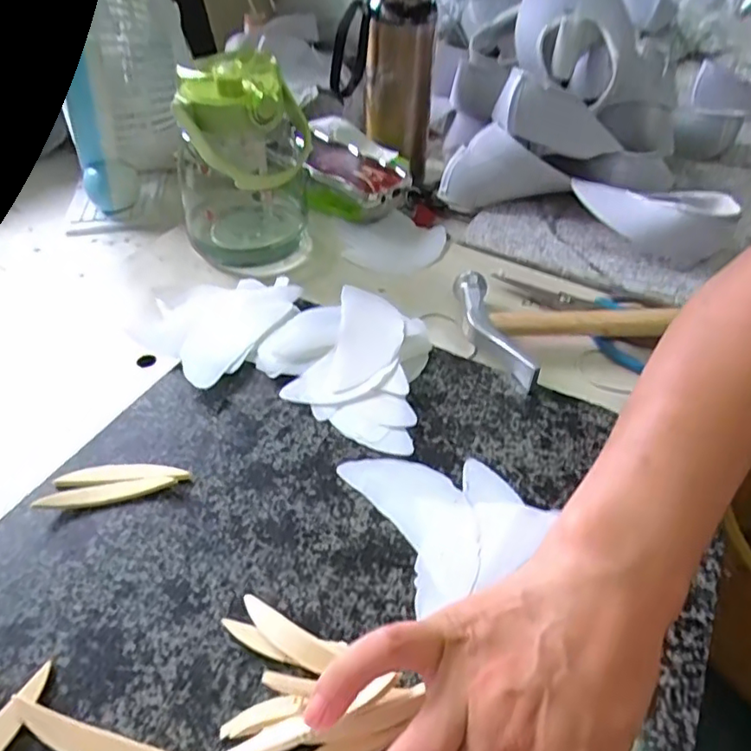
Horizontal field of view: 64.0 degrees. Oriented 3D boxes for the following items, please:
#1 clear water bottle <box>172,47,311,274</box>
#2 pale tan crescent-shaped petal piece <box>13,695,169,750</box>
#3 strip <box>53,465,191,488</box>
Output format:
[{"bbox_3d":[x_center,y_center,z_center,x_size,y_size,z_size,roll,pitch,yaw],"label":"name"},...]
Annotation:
[{"bbox_3d":[-0.120,-0.194,0.557,0.121,0.173,0.119,-5,45,-9],"label":"clear water bottle"},{"bbox_3d":[-0.127,0.166,0.272,0.082,0.010,0.014,13,46,9],"label":"pale tan crescent-shaped petal piece"},{"bbox_3d":[-0.160,0.064,0.379,0.082,0.009,0.014,-2,45,-5],"label":"strip"}]

